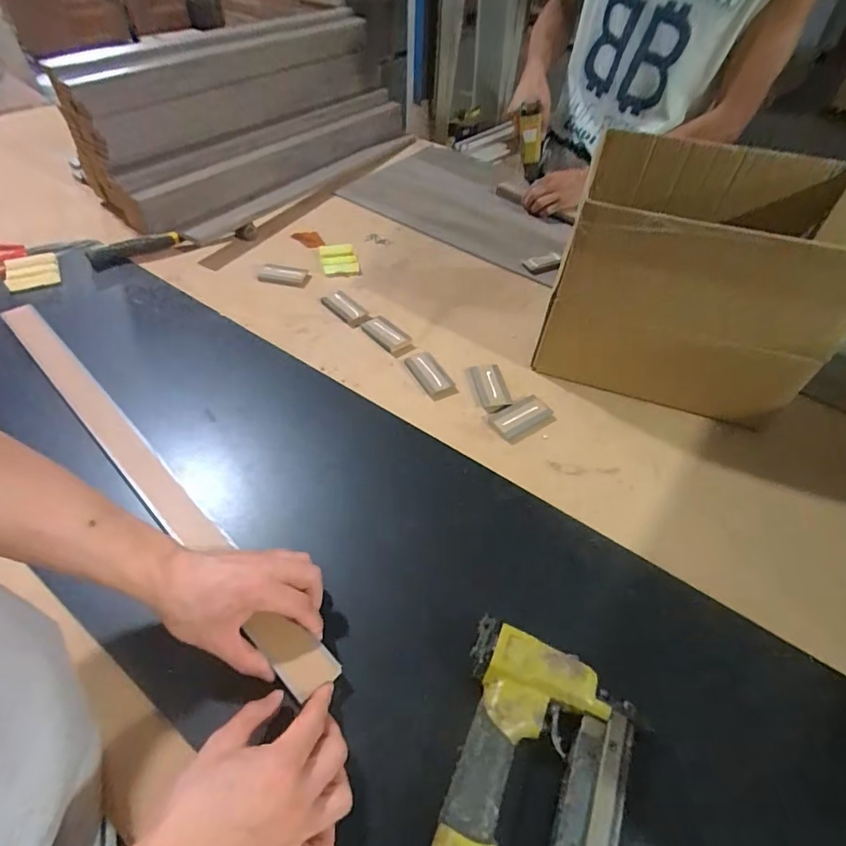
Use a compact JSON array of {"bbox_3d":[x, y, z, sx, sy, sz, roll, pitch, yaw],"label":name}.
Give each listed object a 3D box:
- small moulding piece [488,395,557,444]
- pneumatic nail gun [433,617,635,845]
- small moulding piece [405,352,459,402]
[{"bbox_3d":[0.129,-0.006,0.615,0.077,0.012,0.051,-24,54,-23],"label":"small moulding piece"},{"bbox_3d":[0.079,0.283,0.339,0.129,0.044,0.231,14,49,9],"label":"pneumatic nail gun"},{"bbox_3d":[0.011,-0.068,0.668,0.041,0.008,0.088,-23,53,-22],"label":"small moulding piece"}]

